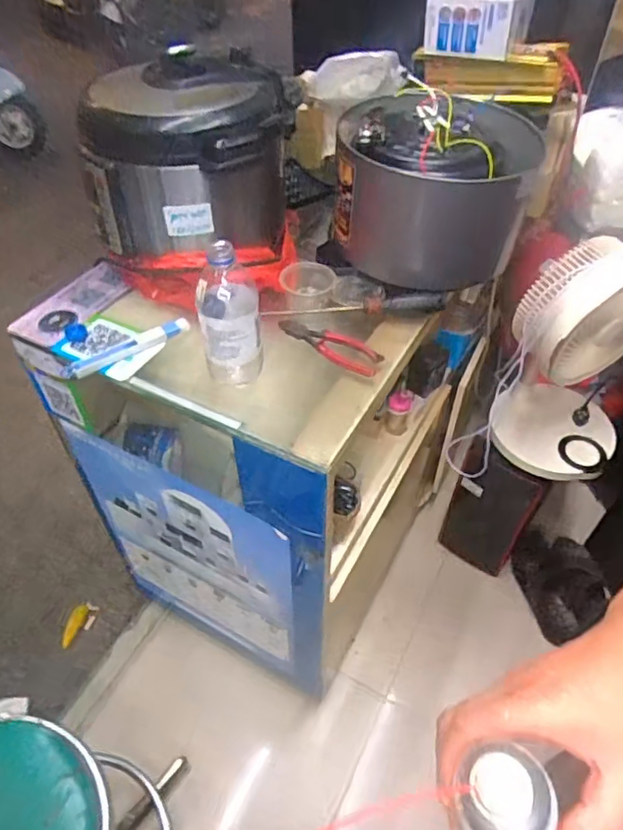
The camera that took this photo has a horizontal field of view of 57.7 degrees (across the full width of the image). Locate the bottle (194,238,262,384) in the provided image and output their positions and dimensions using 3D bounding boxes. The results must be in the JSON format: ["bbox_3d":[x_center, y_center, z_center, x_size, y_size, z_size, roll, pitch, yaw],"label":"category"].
[{"bbox_3d":[-0.093,-0.116,0.652,0.065,0.167,0.072,0,48,-1],"label":"bottle"}]

